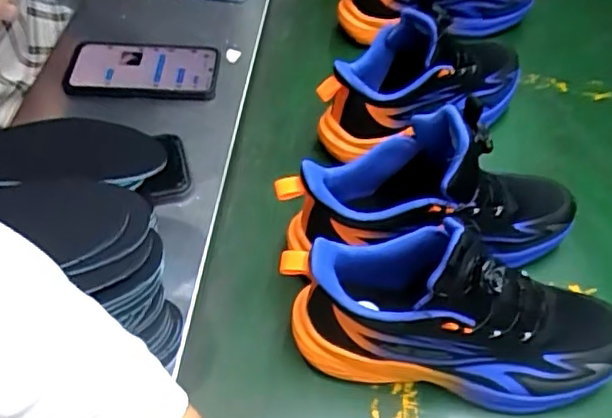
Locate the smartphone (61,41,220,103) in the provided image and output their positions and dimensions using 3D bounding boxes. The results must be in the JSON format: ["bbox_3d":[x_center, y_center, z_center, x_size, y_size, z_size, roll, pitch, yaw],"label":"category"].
[{"bbox_3d":[-0.182,-0.155,0.683,0.165,0.016,0.088,2,52,3],"label":"smartphone"}]

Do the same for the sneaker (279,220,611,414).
[{"bbox_3d":[0.121,0.077,0.466,0.263,0.147,0.094,11,53,5],"label":"sneaker"}]

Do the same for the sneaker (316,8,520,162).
[{"bbox_3d":[0.131,-0.144,0.653,0.259,0.138,0.092,-22,57,-18],"label":"sneaker"}]

